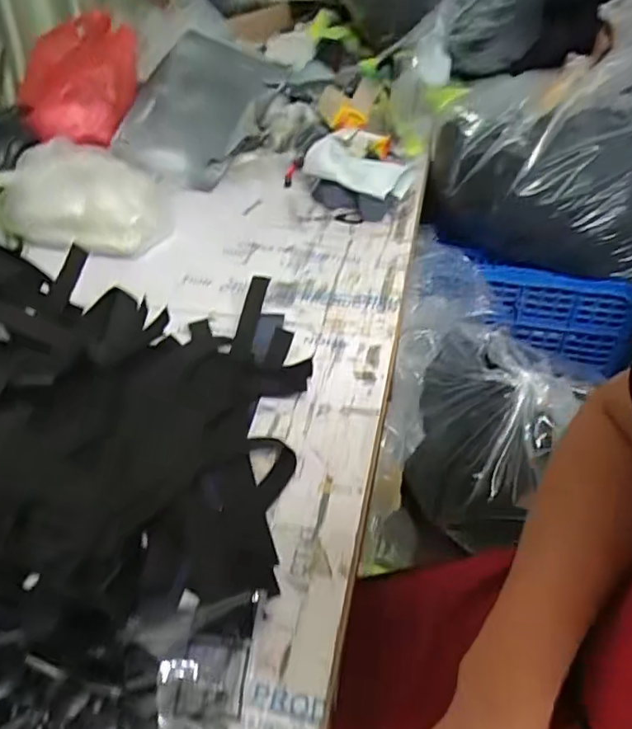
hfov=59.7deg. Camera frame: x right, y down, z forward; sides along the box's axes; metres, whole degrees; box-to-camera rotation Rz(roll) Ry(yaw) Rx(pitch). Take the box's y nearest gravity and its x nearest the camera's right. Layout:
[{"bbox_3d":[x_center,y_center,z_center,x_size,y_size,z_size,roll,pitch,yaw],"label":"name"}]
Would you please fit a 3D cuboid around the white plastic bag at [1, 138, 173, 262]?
[{"bbox_3d":[-0.319,-0.231,0.741,0.221,0.142,0.077,8,43,7],"label":"white plastic bag"}]

